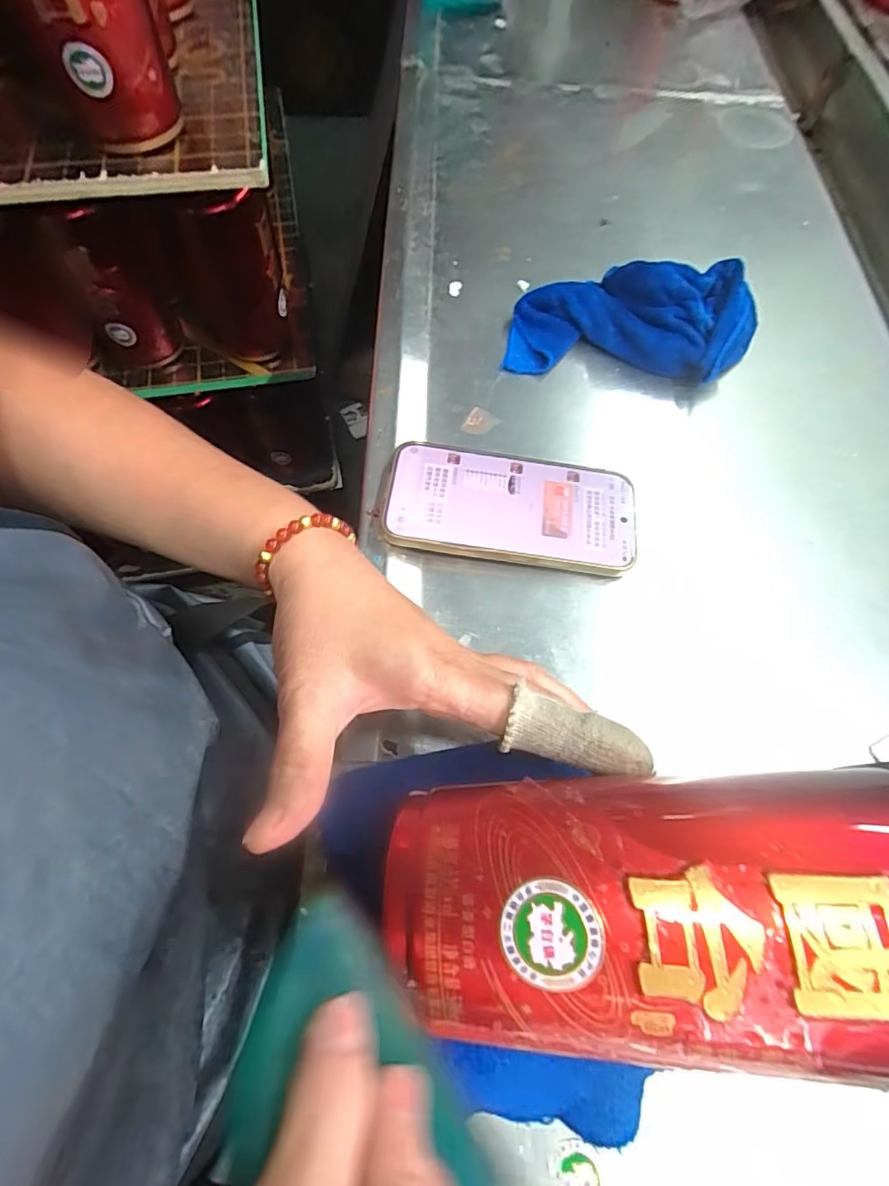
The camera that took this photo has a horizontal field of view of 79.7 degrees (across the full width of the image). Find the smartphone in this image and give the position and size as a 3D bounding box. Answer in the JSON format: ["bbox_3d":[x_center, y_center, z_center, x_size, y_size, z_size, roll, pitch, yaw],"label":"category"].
[{"bbox_3d":[0.042,-0.054,0.340,0.156,0.012,0.074,9,66,1],"label":"smartphone"}]

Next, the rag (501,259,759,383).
[{"bbox_3d":[0.144,-0.207,0.402,0.185,0.058,0.080,7,66,-1],"label":"rag"}]

